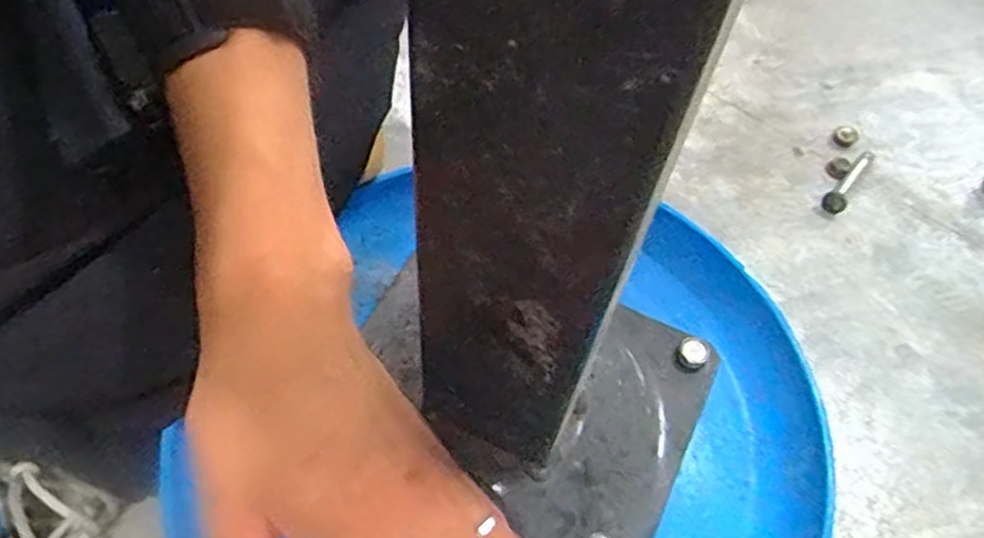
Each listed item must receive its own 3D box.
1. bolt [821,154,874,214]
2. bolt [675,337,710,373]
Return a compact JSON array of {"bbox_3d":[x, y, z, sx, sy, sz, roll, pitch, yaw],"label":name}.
[{"bbox_3d":[0.225,-0.056,0.448,0.012,0.009,0.062,36,61,17],"label":"bolt"},{"bbox_3d":[0.098,0.043,0.352,0.014,0.008,0.016,36,61,17],"label":"bolt"}]

